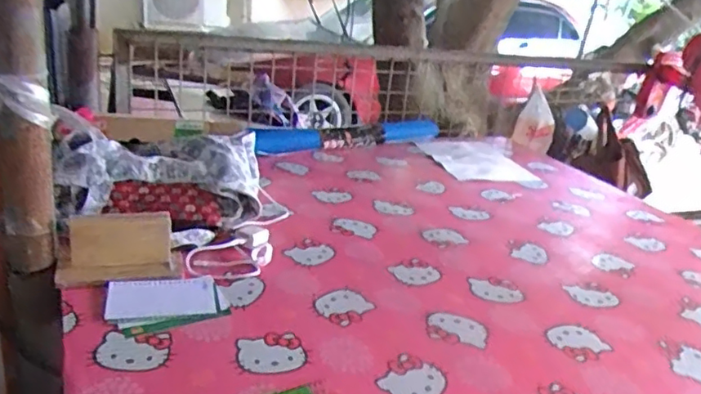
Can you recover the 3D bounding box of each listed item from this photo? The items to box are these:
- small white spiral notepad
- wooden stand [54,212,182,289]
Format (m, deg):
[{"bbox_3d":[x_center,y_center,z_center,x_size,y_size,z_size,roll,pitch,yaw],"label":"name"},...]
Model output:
[{"bbox_3d":[-0.235,0.134,0.747,0.136,0.010,0.106,-5,24,-25],"label":"small white spiral notepad"},{"bbox_3d":[-0.314,0.070,0.791,0.143,0.090,0.023,-3,-7,-16],"label":"wooden stand"}]

